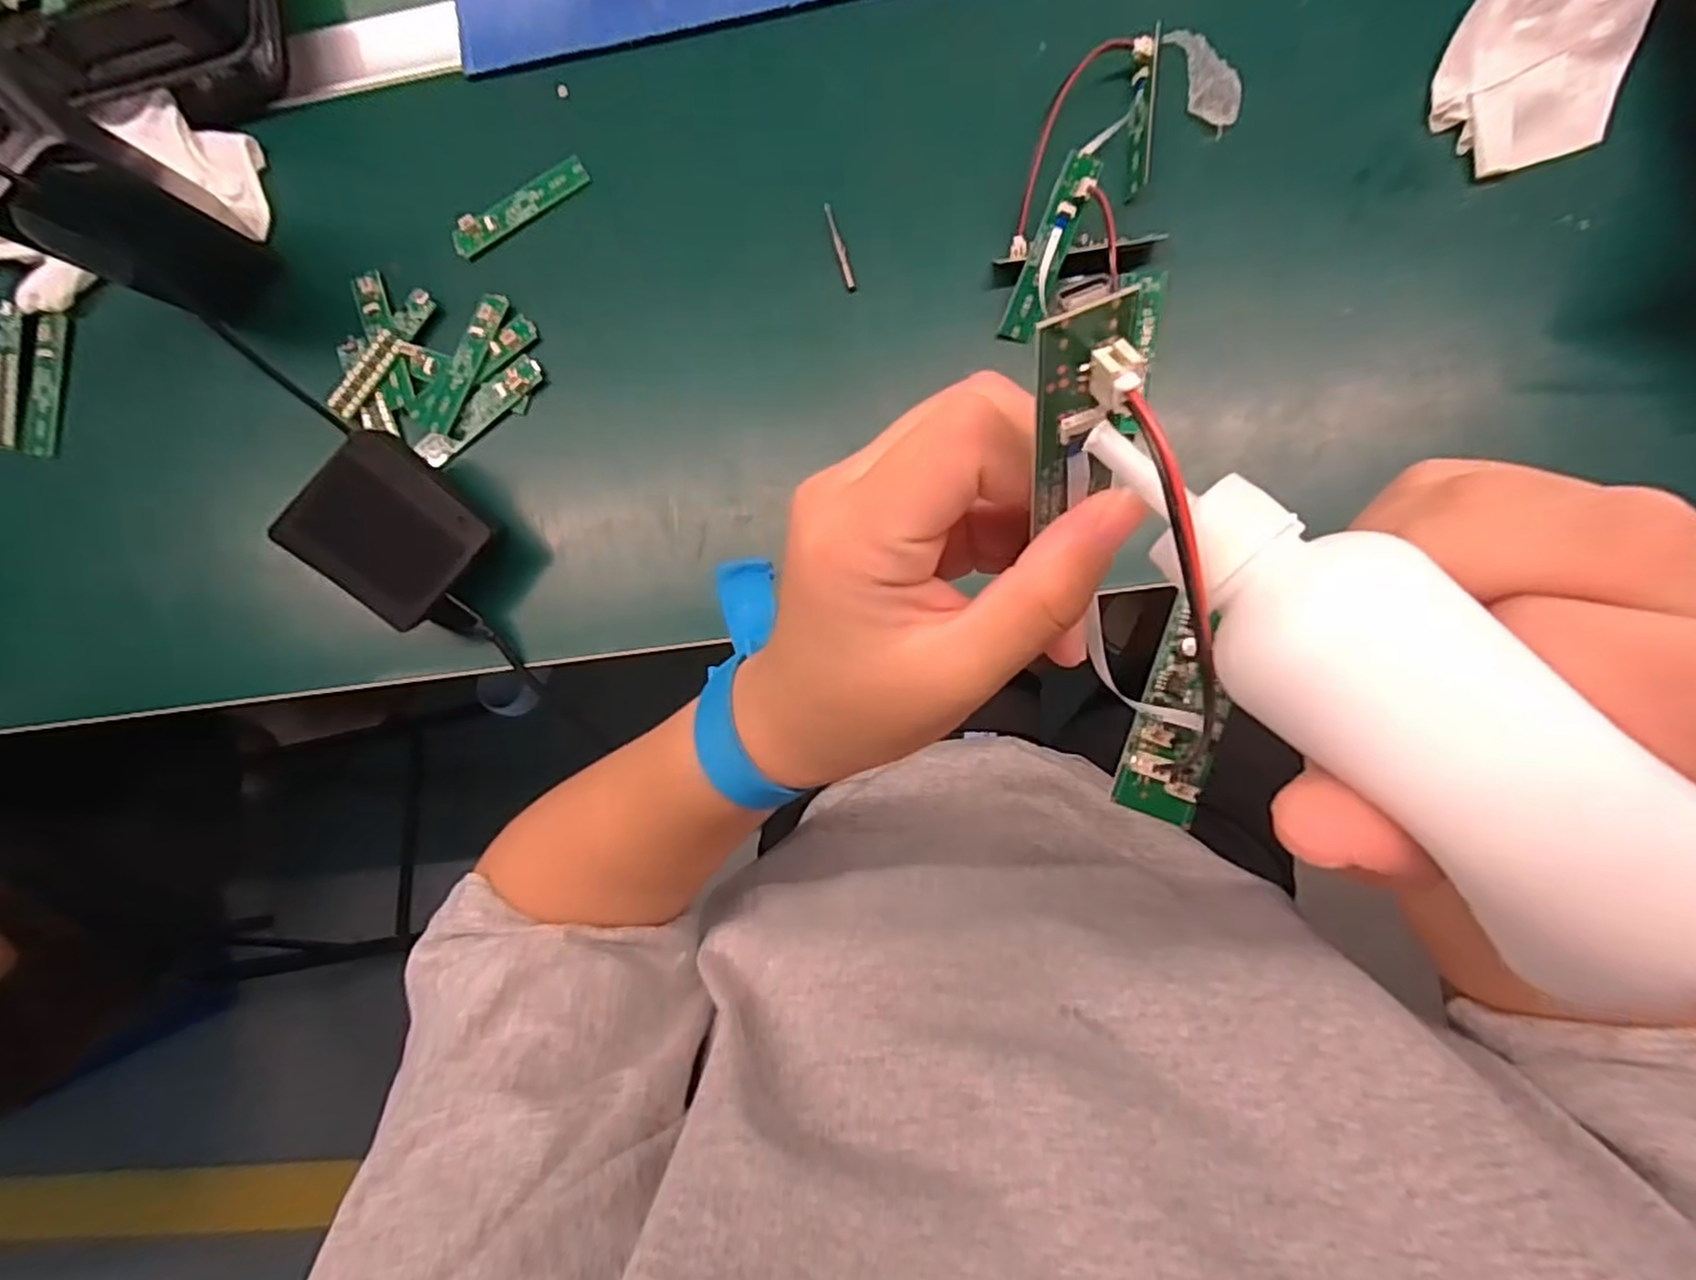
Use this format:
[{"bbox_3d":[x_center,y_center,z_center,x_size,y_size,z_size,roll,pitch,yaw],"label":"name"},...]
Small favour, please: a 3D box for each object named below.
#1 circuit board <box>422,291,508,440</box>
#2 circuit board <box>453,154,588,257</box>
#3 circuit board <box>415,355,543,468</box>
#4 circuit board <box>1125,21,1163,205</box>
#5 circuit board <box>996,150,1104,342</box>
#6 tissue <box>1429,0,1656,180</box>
[{"bbox_3d":[-0.213,-0.154,0.406,0.019,0.009,0.084,26,91,6],"label":"circuit board"},{"bbox_3d":[-0.185,-0.244,0.410,0.084,0.010,0.017,-30,86,4],"label":"circuit board"},{"bbox_3d":[-0.205,-0.128,0.409,0.080,0.009,0.020,-41,85,3],"label":"circuit board"},{"bbox_3d":[0.150,-0.269,0.372,0.014,0.013,0.080,4,89,6],"label":"circuit board"},{"bbox_3d":[0.099,-0.192,0.361,0.016,0.012,0.085,24,115,6],"label":"circuit board"},{"bbox_3d":[0.331,-0.275,0.342,0.090,0.041,0.086,-41,85,3],"label":"tissue"}]

